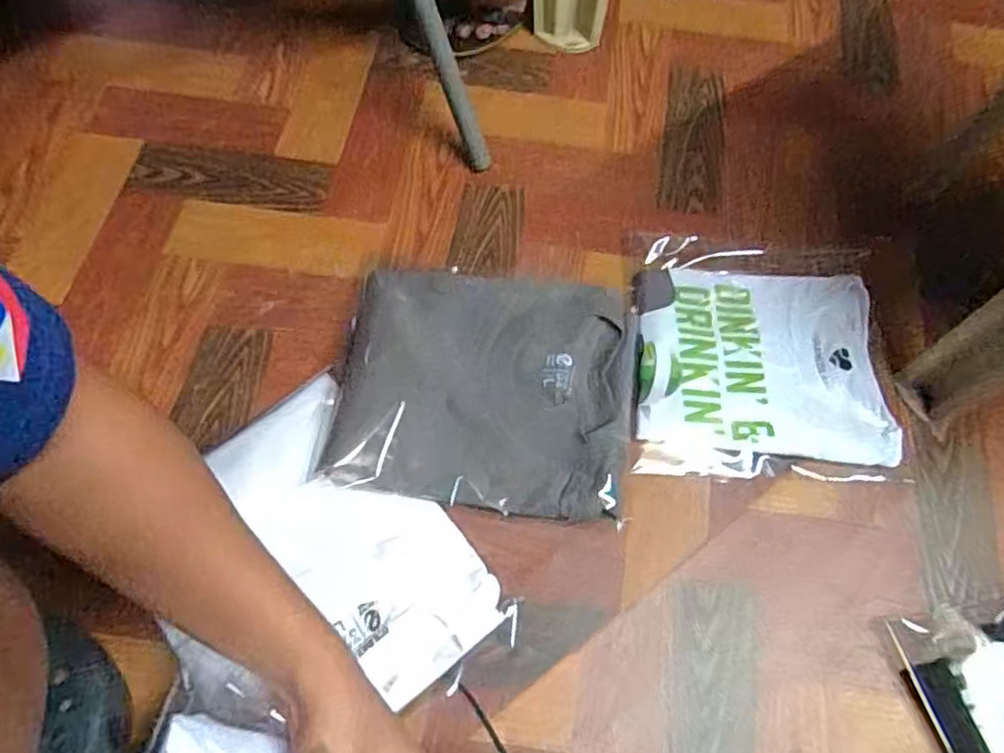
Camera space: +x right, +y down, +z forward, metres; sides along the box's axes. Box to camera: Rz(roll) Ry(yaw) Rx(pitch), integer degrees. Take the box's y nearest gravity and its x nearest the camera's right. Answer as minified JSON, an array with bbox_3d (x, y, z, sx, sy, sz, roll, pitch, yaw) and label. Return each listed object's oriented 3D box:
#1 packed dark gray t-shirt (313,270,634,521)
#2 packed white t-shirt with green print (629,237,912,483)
[{"bbox_3d":[-0.012,0.003,0.598,0.258,0.041,0.233,6,65,0],"label":"packed dark gray t-shirt"},{"bbox_3d":[0.241,-0.022,0.636,0.231,0.018,0.240,2,65,-2],"label":"packed white t-shirt with green print"}]

